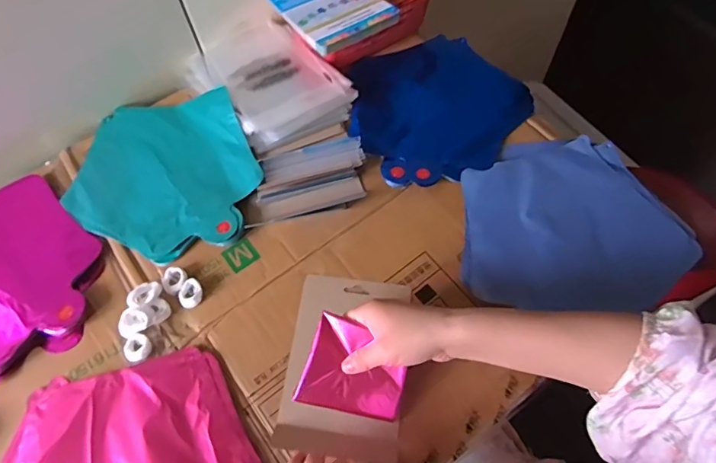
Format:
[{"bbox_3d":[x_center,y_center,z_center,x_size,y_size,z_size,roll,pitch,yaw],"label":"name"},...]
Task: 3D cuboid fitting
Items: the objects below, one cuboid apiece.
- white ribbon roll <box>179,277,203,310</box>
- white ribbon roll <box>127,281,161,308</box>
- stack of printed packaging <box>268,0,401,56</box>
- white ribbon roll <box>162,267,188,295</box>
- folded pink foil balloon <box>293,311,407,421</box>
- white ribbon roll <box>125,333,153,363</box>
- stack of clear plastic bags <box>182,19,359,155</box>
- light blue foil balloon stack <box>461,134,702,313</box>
[{"bbox_3d":[-0.174,0.065,0.495,0.025,0.009,0.028,-32,65,-16],"label":"white ribbon roll"},{"bbox_3d":[-0.219,0.068,0.494,0.034,0.020,0.024,-38,66,-18],"label":"white ribbon roll"},{"bbox_3d":[-0.044,-0.303,0.611,0.119,0.018,0.184,-30,65,-13],"label":"stack of printed packaging"},{"bbox_3d":[-0.195,0.051,0.504,0.029,0.010,0.027,-1,61,1],"label":"white ribbon roll"},{"bbox_3d":[-0.001,0.129,0.440,0.092,0.008,0.082,18,91,2],"label":"folded pink foil balloon"},{"bbox_3d":[-0.219,0.115,0.471,0.025,0.007,0.025,-1,61,1],"label":"white ribbon roll"},{"bbox_3d":[-0.122,-0.207,0.641,0.151,0.028,0.224,-34,65,-16],"label":"stack of clear plastic bags"},{"bbox_3d":[0.242,-0.015,0.536,0.243,0.014,0.206,1,61,2],"label":"light blue foil balloon stack"}]

